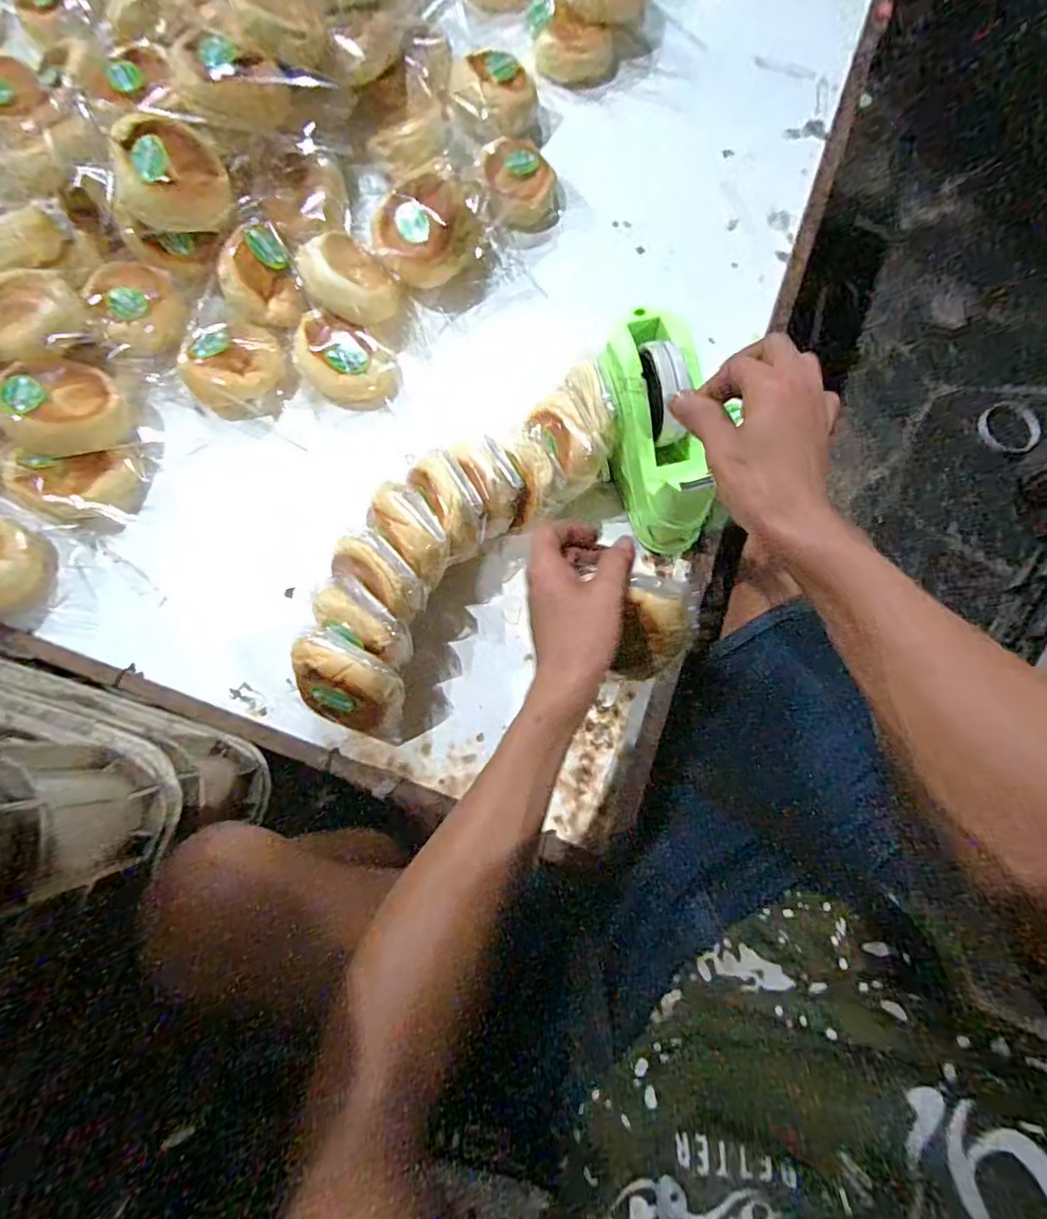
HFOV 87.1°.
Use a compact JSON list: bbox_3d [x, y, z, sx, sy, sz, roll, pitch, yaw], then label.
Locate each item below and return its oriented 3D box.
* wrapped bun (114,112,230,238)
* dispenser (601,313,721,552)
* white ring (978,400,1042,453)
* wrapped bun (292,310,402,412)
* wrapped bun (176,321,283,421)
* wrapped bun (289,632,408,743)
[{"bbox_3d":[-0.324,-0.397,0.510,0.087,0.059,0.078,8,78,2],"label":"wrapped bun"},{"bbox_3d":[0.123,-0.153,0.485,0.073,0.069,0.208,-13,104,-2],"label":"dispenser"},{"bbox_3d":[0.725,-0.270,0.823,0.019,0.060,0.085,0,59,-39],"label":"white ring"},{"bbox_3d":[-0.176,-0.248,0.552,0.101,0.052,0.073,19,79,4],"label":"wrapped bun"},{"bbox_3d":[-0.287,-0.243,0.559,0.103,0.041,0.090,14,78,3],"label":"wrapped bun"},{"bbox_3d":[-0.144,0.066,0.469,0.090,0.091,0.068,23,79,5],"label":"wrapped bun"}]

